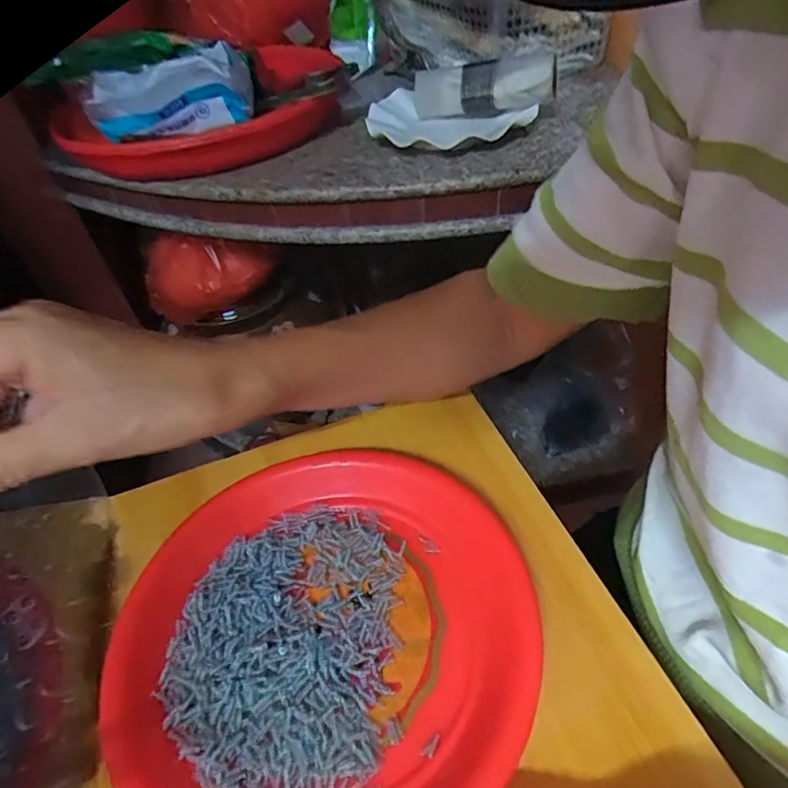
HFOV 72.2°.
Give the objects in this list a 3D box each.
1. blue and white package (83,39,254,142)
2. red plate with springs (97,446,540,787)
[{"bbox_3d":[-0.215,-0.291,0.521,0.151,0.065,0.058,-15,45,-6],"label":"blue and white package"},{"bbox_3d":[-0.039,0.128,0.310,0.231,0.028,0.219,-19,49,-17],"label":"red plate with springs"}]

